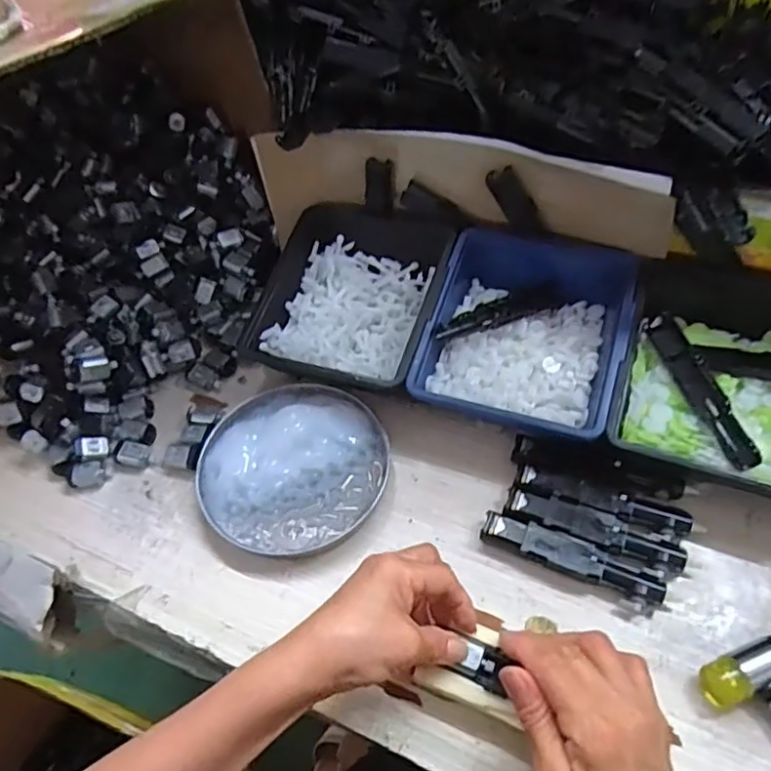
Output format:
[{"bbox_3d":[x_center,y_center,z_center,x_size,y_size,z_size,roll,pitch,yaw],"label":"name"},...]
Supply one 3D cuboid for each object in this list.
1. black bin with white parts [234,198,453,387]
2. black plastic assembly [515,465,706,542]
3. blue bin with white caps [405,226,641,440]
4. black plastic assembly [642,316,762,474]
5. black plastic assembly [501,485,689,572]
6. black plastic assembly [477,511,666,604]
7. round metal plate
[{"bbox_3d":[-0.028,-0.071,0.524,0.151,0.070,0.169,10,56,12],"label":"black bin with white parts"},{"bbox_3d":[0.155,0.084,0.426,0.123,0.018,0.023,16,57,16],"label":"black plastic assembly"},{"bbox_3d":[0.114,-0.039,0.485,0.147,0.073,0.170,15,57,15],"label":"blue bin with white caps"},{"bbox_3d":[0.222,-0.001,0.419,0.022,0.014,0.123,-16,54,-6],"label":"black plastic assembly"},{"bbox_3d":[0.144,0.102,0.415,0.119,0.017,0.026,17,57,16],"label":"black plastic assembly"},{"bbox_3d":[0.125,0.118,0.406,0.119,0.021,0.025,17,58,17],"label":"black plastic assembly"},{"bbox_3d":[-0.071,0.056,0.464,0.138,0.028,0.140,-2,54,3],"label":"round metal plate"}]

